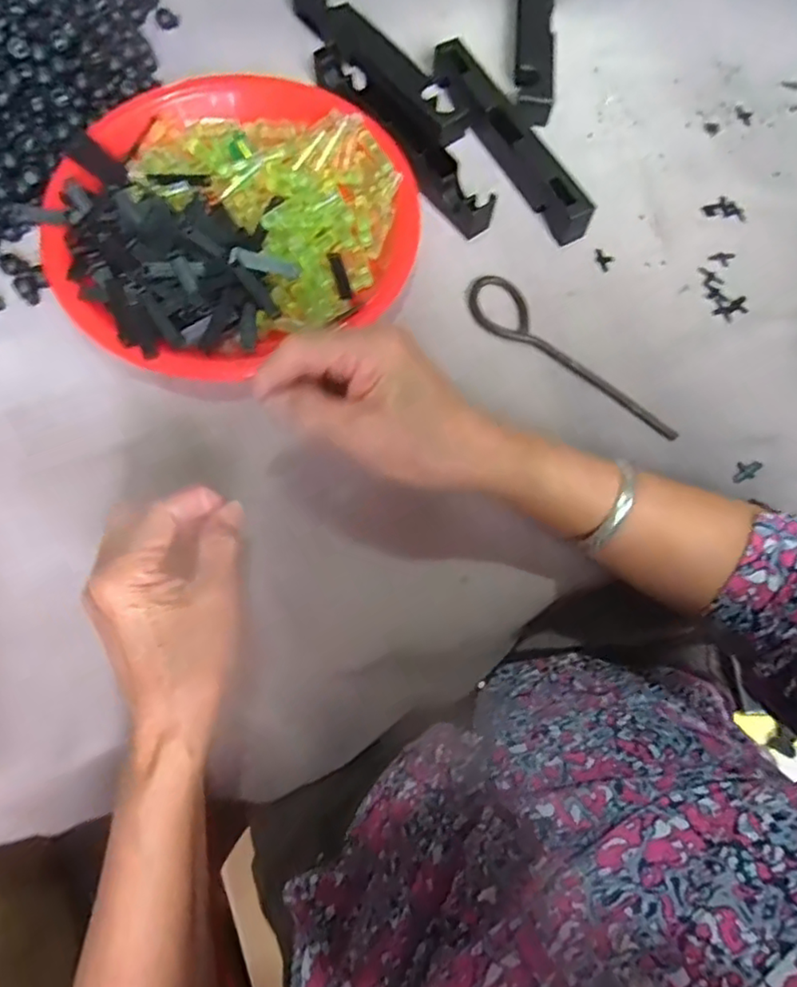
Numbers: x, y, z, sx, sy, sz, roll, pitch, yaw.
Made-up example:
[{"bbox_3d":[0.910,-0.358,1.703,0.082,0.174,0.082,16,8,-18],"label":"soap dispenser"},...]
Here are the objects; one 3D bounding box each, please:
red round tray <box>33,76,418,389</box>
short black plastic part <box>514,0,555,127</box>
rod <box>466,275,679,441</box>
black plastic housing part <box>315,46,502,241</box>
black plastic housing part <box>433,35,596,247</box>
[{"bbox_3d":[-0.122,-0.205,0.431,0.249,0.034,0.234,1,71,-2],"label":"red round tray"},{"bbox_3d":[0.116,-0.394,0.503,0.029,0.021,0.194,5,71,-1],"label":"short black plastic part"},{"bbox_3d":[0.120,-0.096,0.419,0.178,0.005,0.041,40,74,11],"label":"rod"},{"bbox_3d":[0.002,-0.276,0.460,0.032,0.022,0.192,-37,77,-13],"label":"black plastic housing part"},{"bbox_3d":[0.086,-0.275,0.462,0.023,0.032,0.189,-29,75,-11],"label":"black plastic housing part"}]

